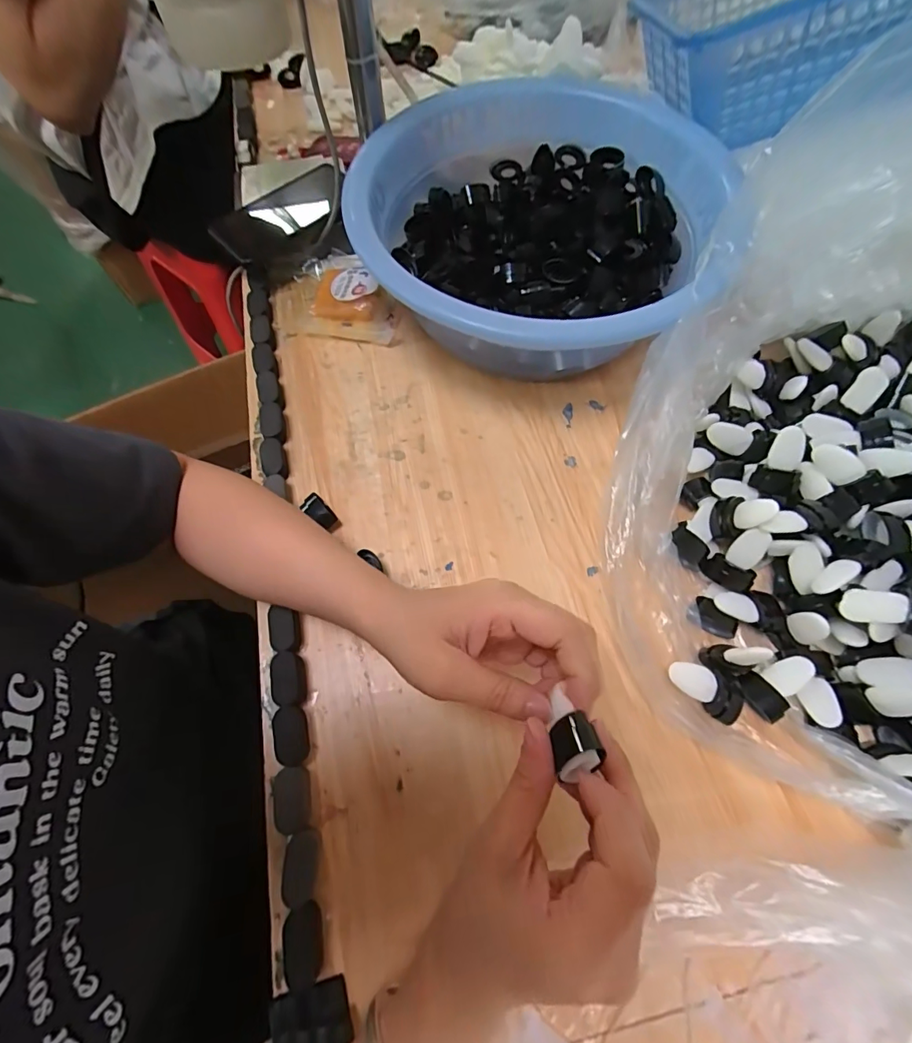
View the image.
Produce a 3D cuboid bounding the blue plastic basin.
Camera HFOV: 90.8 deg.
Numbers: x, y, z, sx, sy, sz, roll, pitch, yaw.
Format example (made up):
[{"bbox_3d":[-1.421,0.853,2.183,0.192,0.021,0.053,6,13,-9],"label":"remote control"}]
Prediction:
[{"bbox_3d":[0.083,-0.271,0.430,0.327,0.107,0.347,0,67,0],"label":"blue plastic basin"}]

